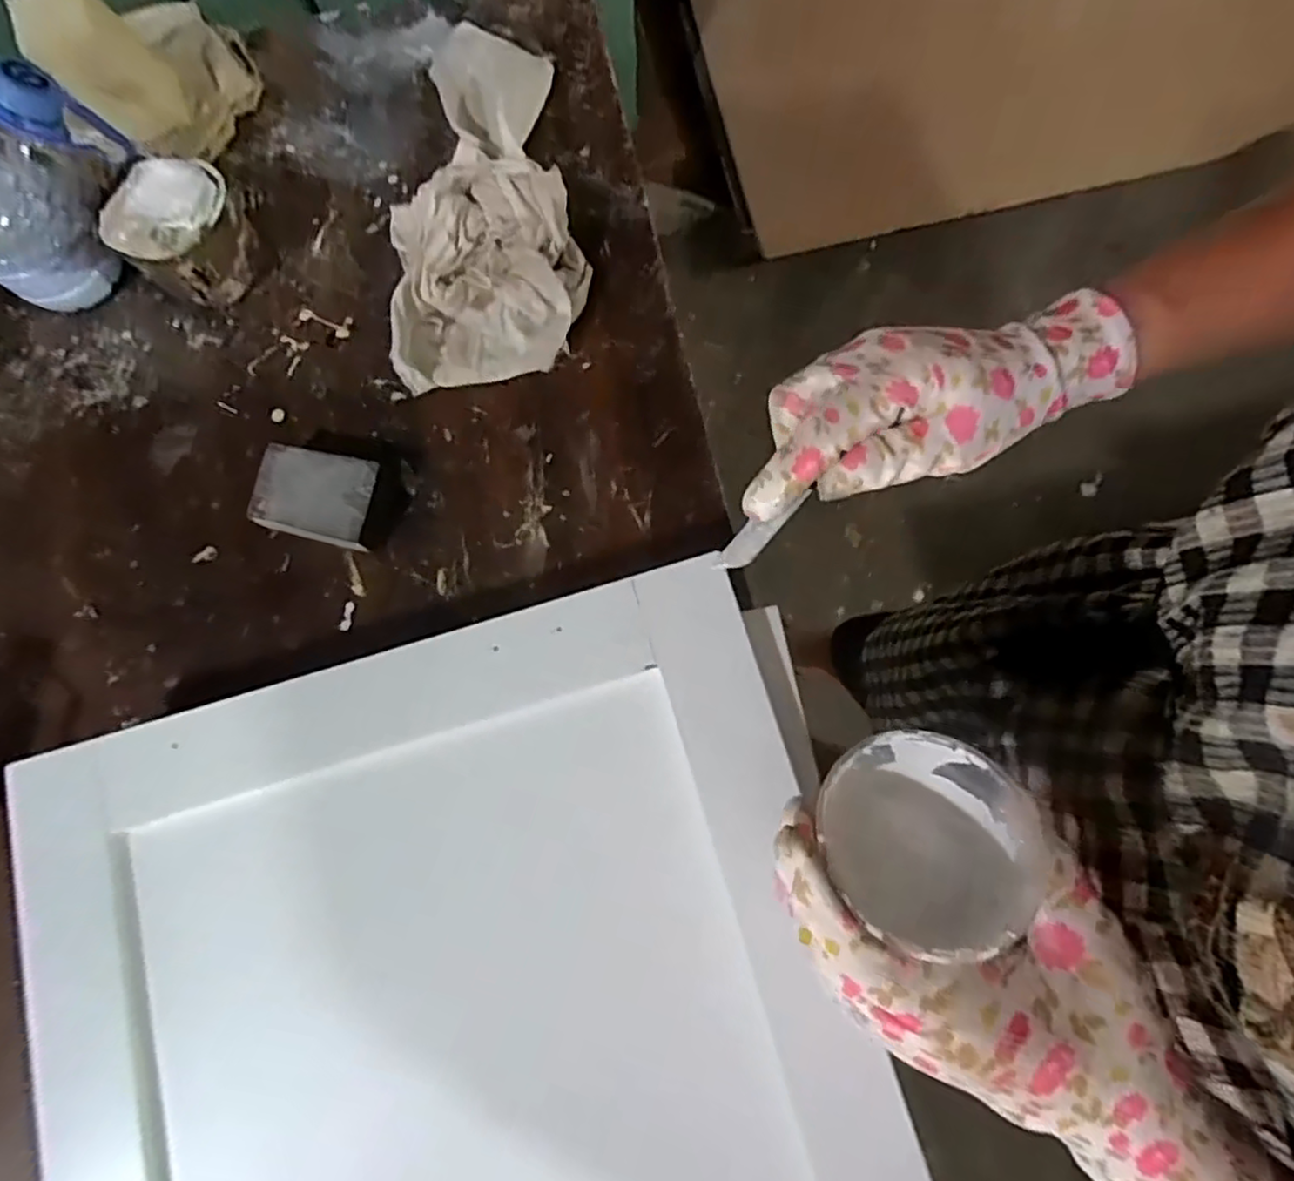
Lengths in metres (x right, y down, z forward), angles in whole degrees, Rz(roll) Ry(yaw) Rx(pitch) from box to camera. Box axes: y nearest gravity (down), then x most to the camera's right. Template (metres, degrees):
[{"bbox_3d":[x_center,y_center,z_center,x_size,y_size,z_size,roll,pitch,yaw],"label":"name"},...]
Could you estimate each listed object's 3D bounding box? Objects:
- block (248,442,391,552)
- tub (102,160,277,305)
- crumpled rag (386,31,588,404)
[{"bbox_3d":[-0.187,-0.053,0.398,0.071,0.024,0.052,10,78,2],"label":"block"},{"bbox_3d":[-0.276,-0.216,0.418,0.067,0.057,0.078,43,82,9],"label":"tub"},{"bbox_3d":[-0.104,-0.261,0.428,0.117,0.050,0.268,-6,78,0],"label":"crumpled rag"}]

